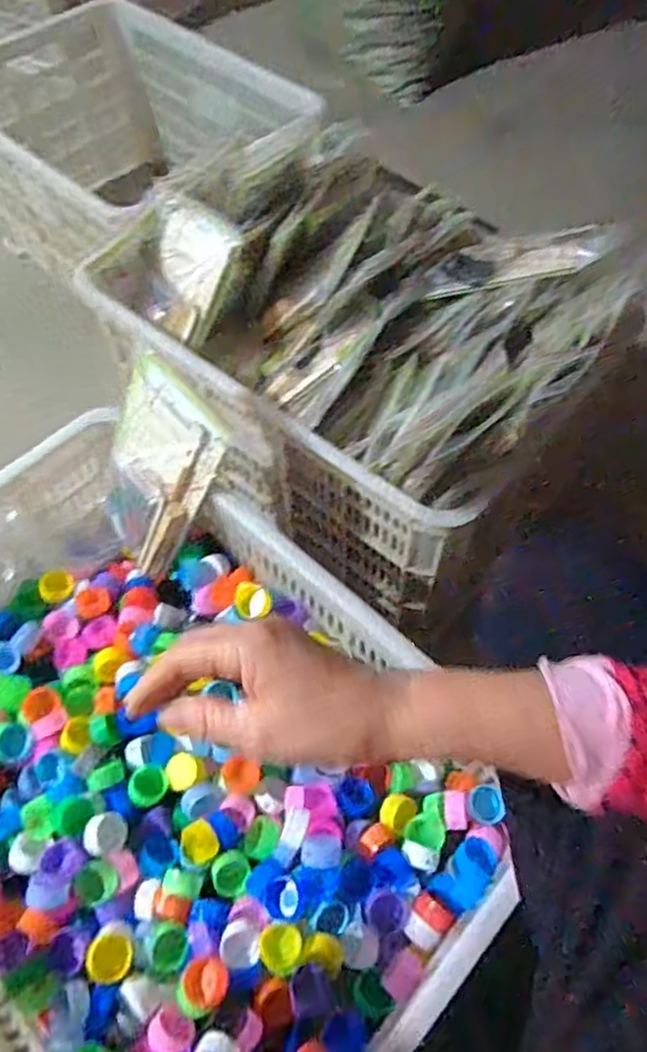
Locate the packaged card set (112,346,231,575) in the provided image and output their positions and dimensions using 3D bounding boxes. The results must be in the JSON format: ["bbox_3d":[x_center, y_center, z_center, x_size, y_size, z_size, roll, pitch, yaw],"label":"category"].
[{"bbox_3d":[-0.176,-0.056,0.686,0.125,0.205,0.014,39,31,14],"label":"packaged card set"}]

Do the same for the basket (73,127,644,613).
[{"bbox_3d":[0.018,-0.231,0.855,0.578,0.304,0.370,33,65,20],"label":"basket"}]

